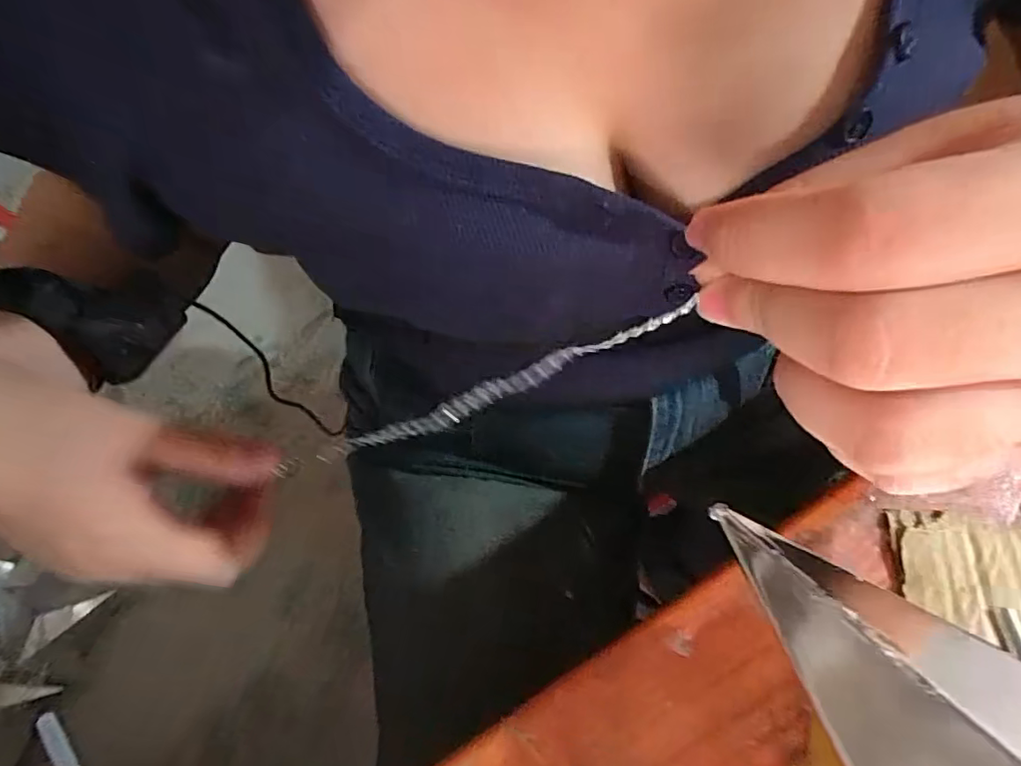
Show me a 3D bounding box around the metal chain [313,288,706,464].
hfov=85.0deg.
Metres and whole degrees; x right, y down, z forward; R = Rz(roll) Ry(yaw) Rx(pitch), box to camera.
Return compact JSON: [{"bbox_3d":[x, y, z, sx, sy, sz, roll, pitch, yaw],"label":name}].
[{"bbox_3d":[-0.013,0.006,0.212,0.169,0.014,0.008,-22,57,32],"label":"metal chain"}]

